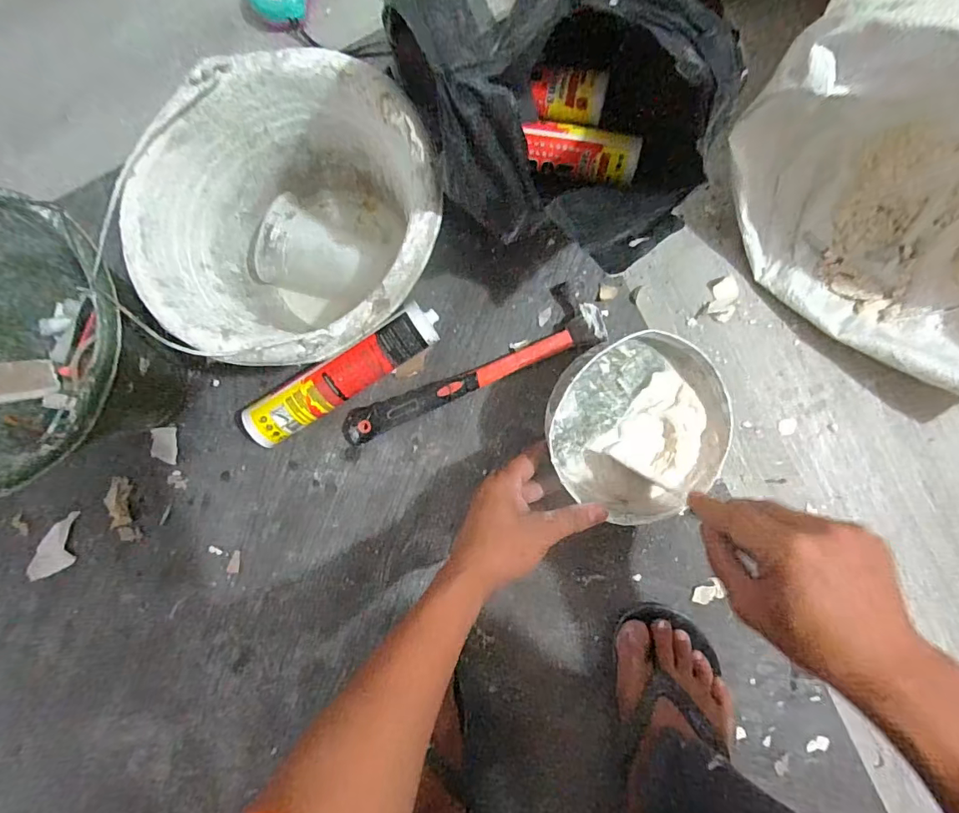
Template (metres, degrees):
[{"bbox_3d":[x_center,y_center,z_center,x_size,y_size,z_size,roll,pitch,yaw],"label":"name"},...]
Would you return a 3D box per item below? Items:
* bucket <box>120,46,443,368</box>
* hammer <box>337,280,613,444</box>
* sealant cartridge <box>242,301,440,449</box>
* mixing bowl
[{"bbox_3d":[-0.152,-0.151,0.452,0.239,0.168,0.233,0,88,4],"label":"bucket"},{"bbox_3d":[-0.011,-0.033,0.513,0.291,0.023,0.068,-29,86,3],"label":"hammer"},{"bbox_3d":[-0.141,-0.031,0.505,0.218,0.056,0.045,-32,87,1],"label":"sealant cartridge"},{"bbox_3d":[0.151,0.020,0.459,0.164,0.051,0.167,0,88,4],"label":"mixing bowl"}]

